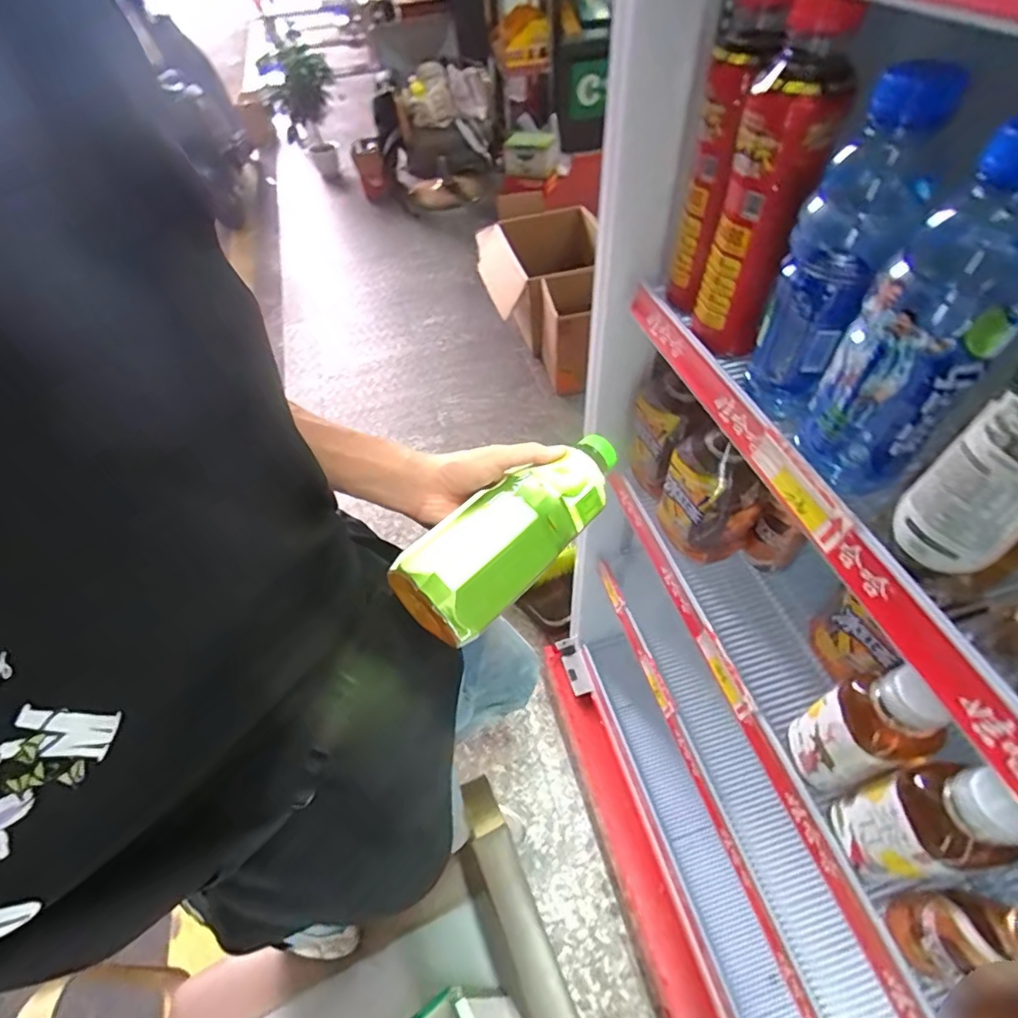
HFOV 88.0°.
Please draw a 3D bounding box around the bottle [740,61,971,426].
[{"bbox_3d":[0.209,-0.154,0.344,0.055,0.199,0.054,26,58,22],"label":"bottle"}]

